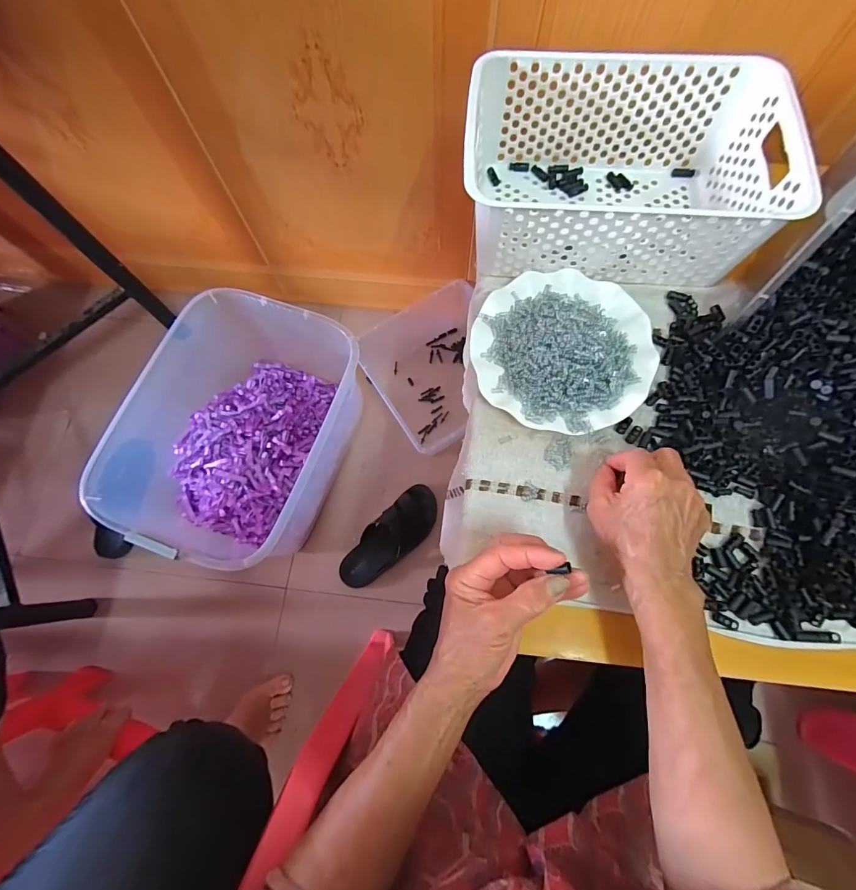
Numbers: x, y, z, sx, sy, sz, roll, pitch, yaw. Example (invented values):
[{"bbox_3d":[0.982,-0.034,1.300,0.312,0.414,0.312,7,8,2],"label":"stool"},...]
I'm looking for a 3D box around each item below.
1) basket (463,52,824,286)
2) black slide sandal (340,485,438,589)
[{"bbox_3d":[0.196,-0.289,0.441,0.305,0.115,0.203,5,74,3],"label":"basket"},{"bbox_3d":[-0.079,0.198,0.862,0.256,0.058,0.100,-42,77,-10],"label":"black slide sandal"}]

